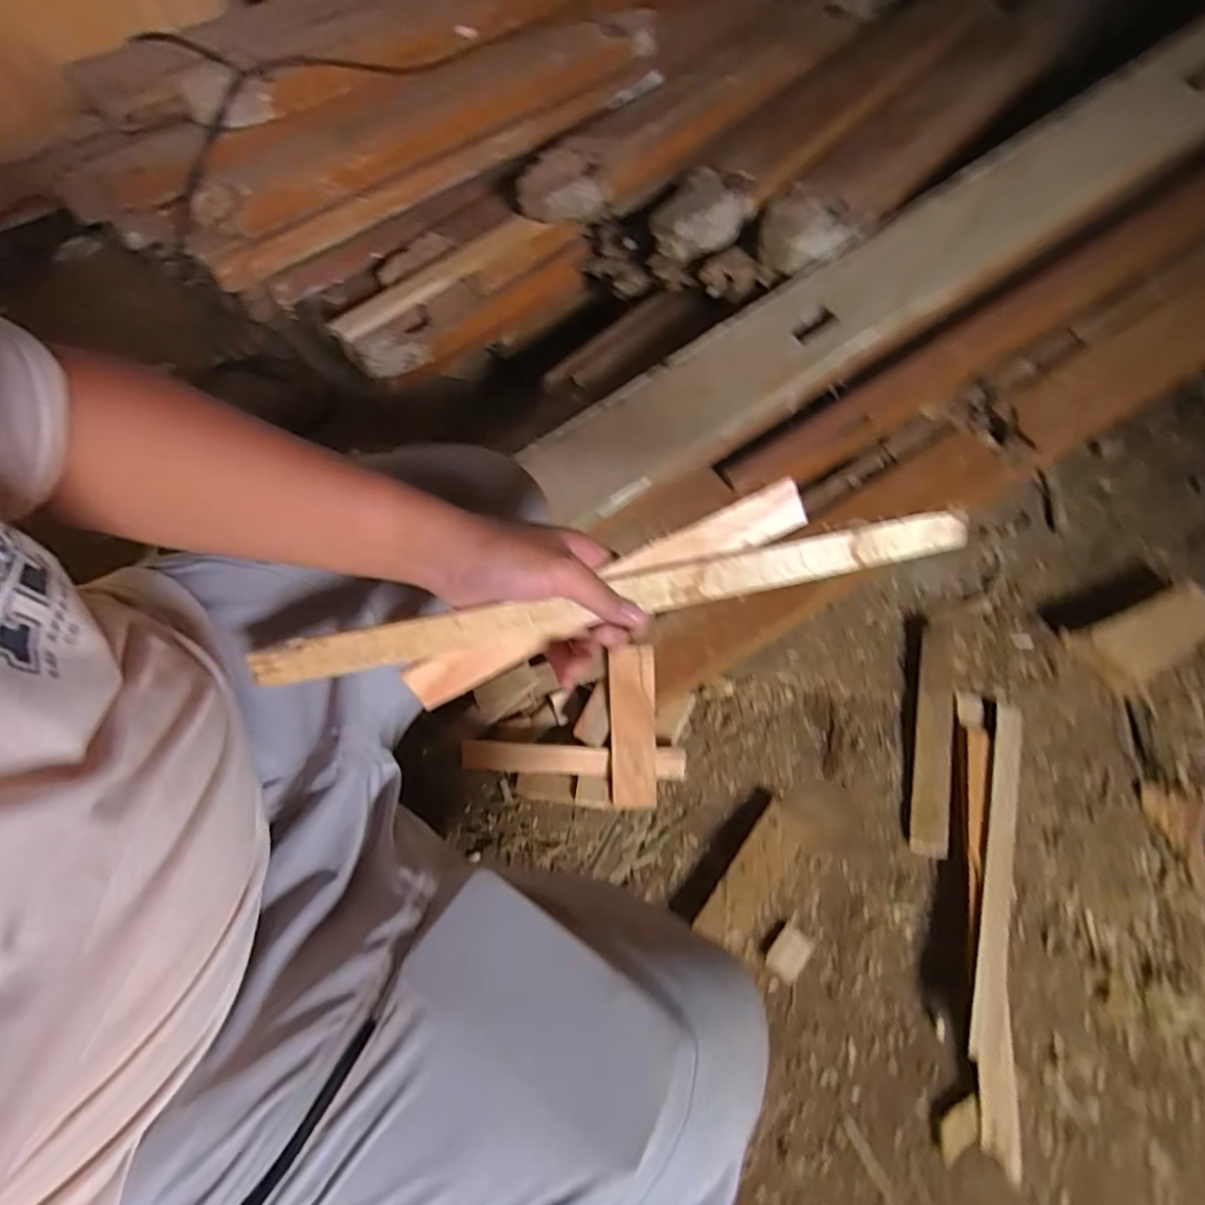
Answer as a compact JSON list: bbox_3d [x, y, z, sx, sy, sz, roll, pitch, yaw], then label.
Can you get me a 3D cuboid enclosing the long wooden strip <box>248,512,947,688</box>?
[{"bbox_3d":[0.012,-0.002,0.434,0.486,0.033,0.012,-12,21,-4],"label":"long wooden strip"}]

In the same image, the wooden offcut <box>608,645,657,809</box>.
[{"bbox_3d":[0.036,0.152,0.771,0.054,0.011,0.195,-1,92,0],"label":"wooden offcut"}]

